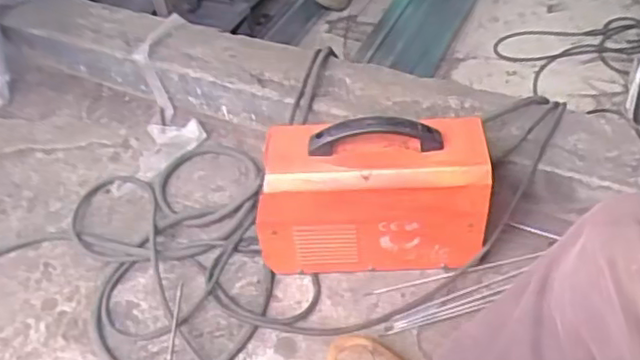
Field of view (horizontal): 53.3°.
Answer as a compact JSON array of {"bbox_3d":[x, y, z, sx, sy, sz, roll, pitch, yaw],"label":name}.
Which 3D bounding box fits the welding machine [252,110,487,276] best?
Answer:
[{"bbox_3d":[0.076,0.024,0.948,0.324,0.240,0.124,-2,46,5],"label":"welding machine"}]

